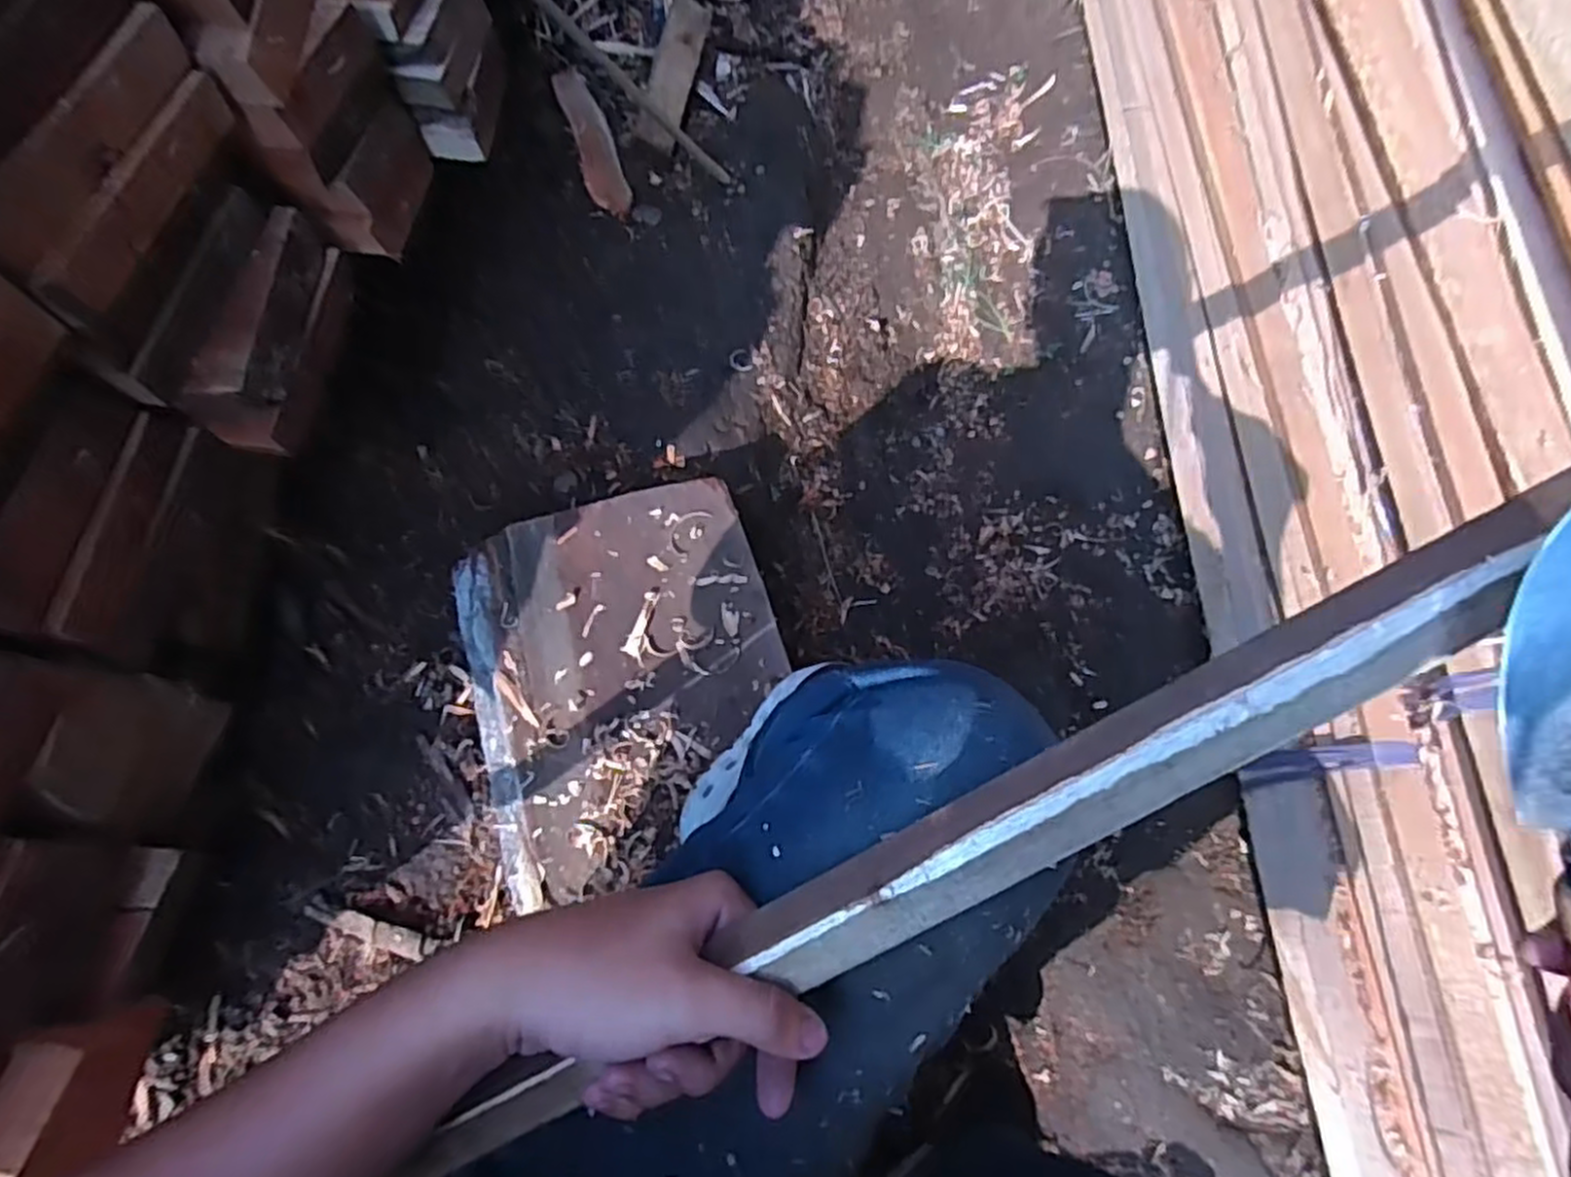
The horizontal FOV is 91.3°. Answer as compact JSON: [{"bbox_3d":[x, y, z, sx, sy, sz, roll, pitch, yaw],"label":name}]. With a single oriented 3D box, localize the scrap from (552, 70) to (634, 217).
[{"bbox_3d":[-0.271,-0.624,1.072,0.058,0.014,0.250,-15,74,-21],"label":"scrap"}]

